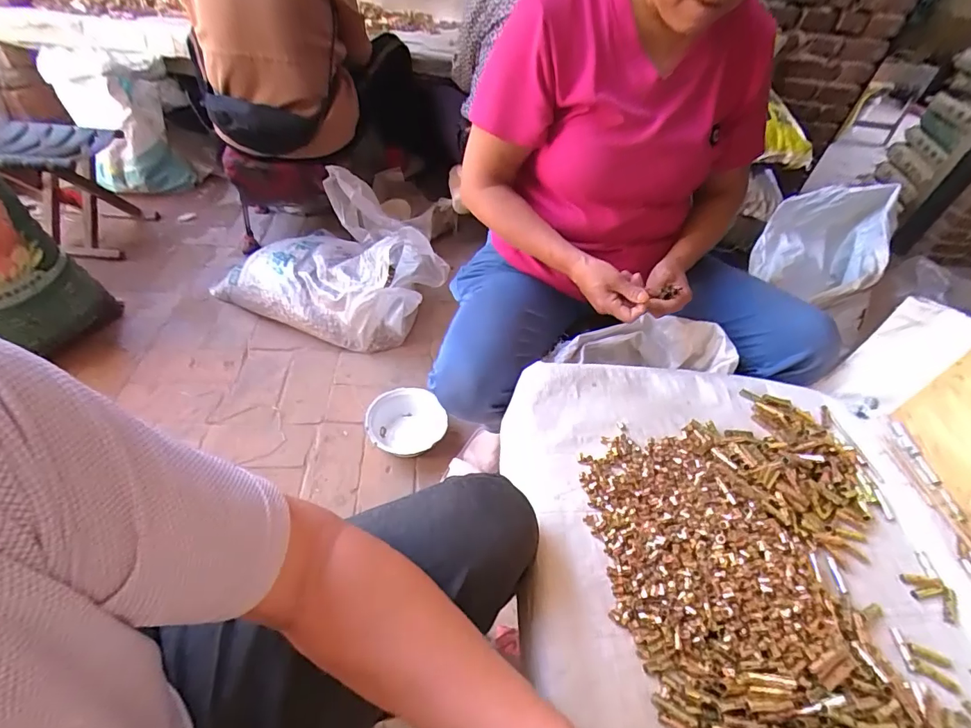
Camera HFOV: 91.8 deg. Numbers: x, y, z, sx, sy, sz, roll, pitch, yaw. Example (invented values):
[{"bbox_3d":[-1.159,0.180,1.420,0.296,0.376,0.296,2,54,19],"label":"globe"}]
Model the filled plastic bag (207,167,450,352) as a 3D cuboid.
[{"bbox_3d":[-0.403,-0.266,1.226,0.494,0.288,0.373,27,50,17],"label":"filled plastic bag"}]

